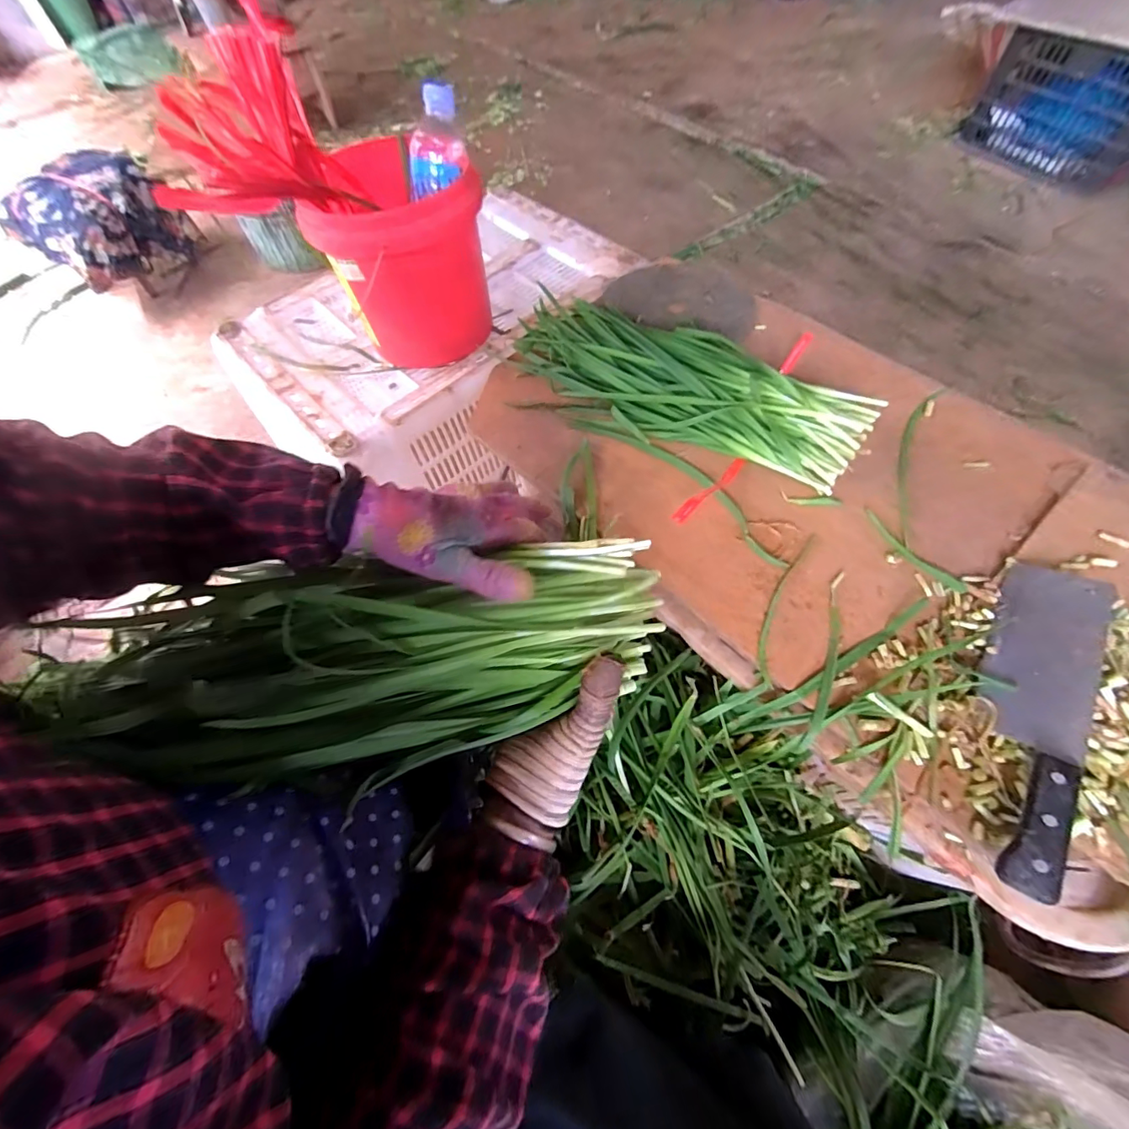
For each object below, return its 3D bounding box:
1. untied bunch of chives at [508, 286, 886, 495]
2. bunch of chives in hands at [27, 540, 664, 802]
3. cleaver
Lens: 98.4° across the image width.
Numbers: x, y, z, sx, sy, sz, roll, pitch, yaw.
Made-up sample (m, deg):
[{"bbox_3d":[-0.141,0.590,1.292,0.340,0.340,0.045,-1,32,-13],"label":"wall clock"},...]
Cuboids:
[{"bbox_3d":[0.115,-0.215,0.567,0.440,0.055,0.174,32,68,18],"label":"untied bunch of chives"},{"bbox_3d":[-0.104,0.056,0.310,0.329,0.101,0.120,-8,61,-13],"label":"bunch of chives in hands"},{"bbox_3d":[0.364,0.107,0.377,0.065,0.022,0.270,31,67,18],"label":"cleaver"}]

